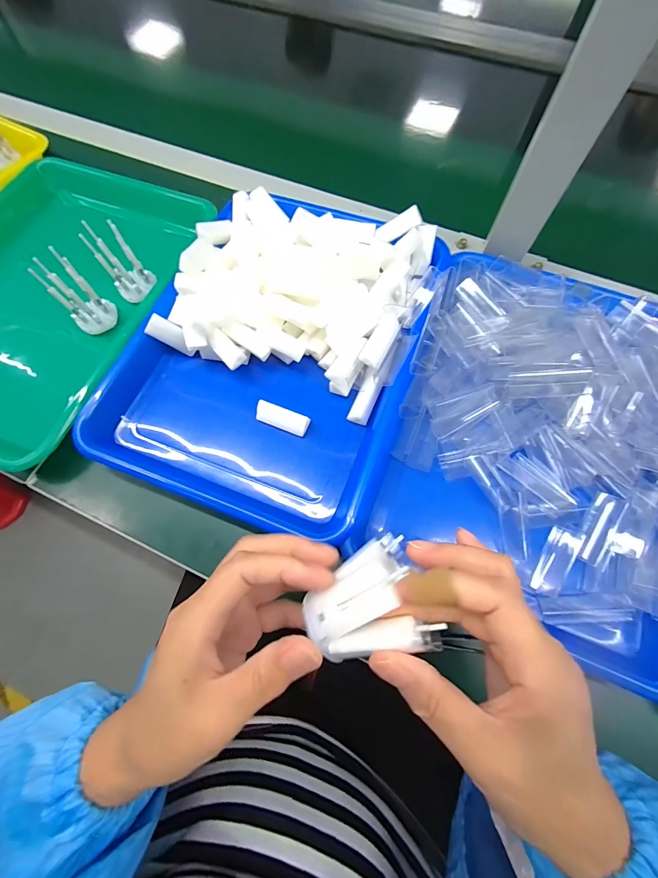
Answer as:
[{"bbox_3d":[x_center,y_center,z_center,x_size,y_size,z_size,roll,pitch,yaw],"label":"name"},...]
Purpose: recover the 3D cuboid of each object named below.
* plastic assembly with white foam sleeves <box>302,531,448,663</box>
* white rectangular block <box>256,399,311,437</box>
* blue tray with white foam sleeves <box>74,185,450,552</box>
[{"bbox_3d":[0.020,0.088,0.179,0.061,0.028,0.056,-24,71,-8],"label":"plastic assembly with white foam sleeves"},{"bbox_3d":[-0.041,-0.017,0.309,0.046,0.019,0.017,19,71,7],"label":"white rectangular block"},{"bbox_3d":[-0.049,-0.093,0.328,0.237,0.056,0.311,19,71,7],"label":"blue tray with white foam sleeves"}]

